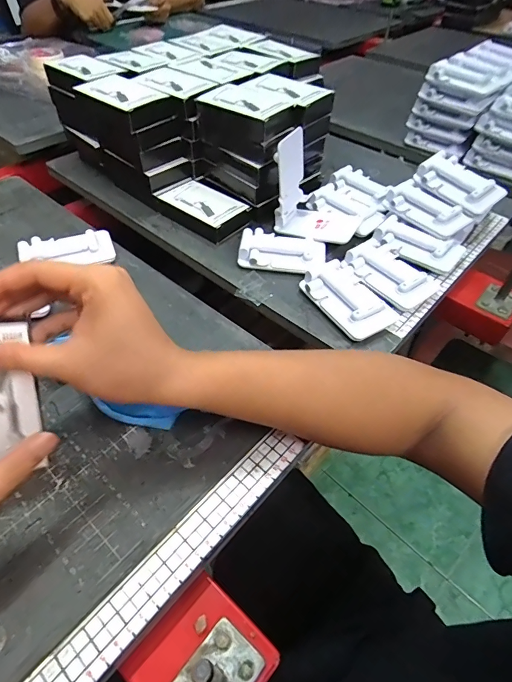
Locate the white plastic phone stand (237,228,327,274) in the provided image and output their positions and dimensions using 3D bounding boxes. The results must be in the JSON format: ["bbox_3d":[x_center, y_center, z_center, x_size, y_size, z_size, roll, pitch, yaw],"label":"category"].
[{"bbox_3d":[0.034,-0.115,0.512,0.106,0.017,0.069,15,50,12],"label":"white plastic phone stand"}]

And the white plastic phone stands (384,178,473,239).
[{"bbox_3d":[0.228,-0.178,0.546,0.052,0.032,0.108,-30,56,-24],"label":"white plastic phone stands"}]

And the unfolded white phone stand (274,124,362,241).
[{"bbox_3d":[0.084,-0.197,0.515,0.115,0.100,0.084,12,50,9],"label":"unfolded white phone stand"}]

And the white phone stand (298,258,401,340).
[{"bbox_3d":[0.107,-0.052,0.458,0.070,0.019,0.105,-24,54,-20],"label":"white phone stand"}]

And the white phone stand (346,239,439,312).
[{"bbox_3d":[0.162,-0.086,0.489,0.070,0.022,0.106,-31,56,-25],"label":"white phone stand"}]

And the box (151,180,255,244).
[{"bbox_3d":[-0.076,-0.190,0.571,0.131,0.029,0.081,32,56,24],"label":"box"}]

